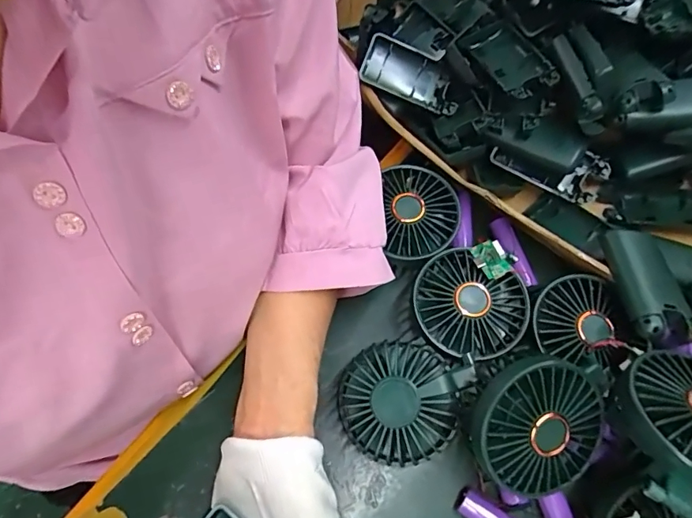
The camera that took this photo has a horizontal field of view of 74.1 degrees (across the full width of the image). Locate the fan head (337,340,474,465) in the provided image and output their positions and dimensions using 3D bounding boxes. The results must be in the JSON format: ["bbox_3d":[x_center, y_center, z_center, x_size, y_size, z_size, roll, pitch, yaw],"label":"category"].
[{"bbox_3d":[0.037,0.099,0.326,0.079,0.038,0.084,1,68,-2],"label":"fan head"}]

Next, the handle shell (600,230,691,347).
[{"bbox_3d":[0.222,0.018,0.343,0.044,0.026,0.095,6,53,0],"label":"handle shell"}]

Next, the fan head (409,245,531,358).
[{"bbox_3d":[0.092,0.038,0.352,0.087,0.026,0.076,28,70,9],"label":"fan head"}]

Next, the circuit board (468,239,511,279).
[{"bbox_3d":[0.111,0.000,0.352,0.022,0.008,0.030,-24,66,13],"label":"circuit board"}]

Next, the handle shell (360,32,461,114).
[{"bbox_3d":[0.061,-0.170,0.430,0.093,0.022,0.047,18,81,-8],"label":"handle shell"}]

